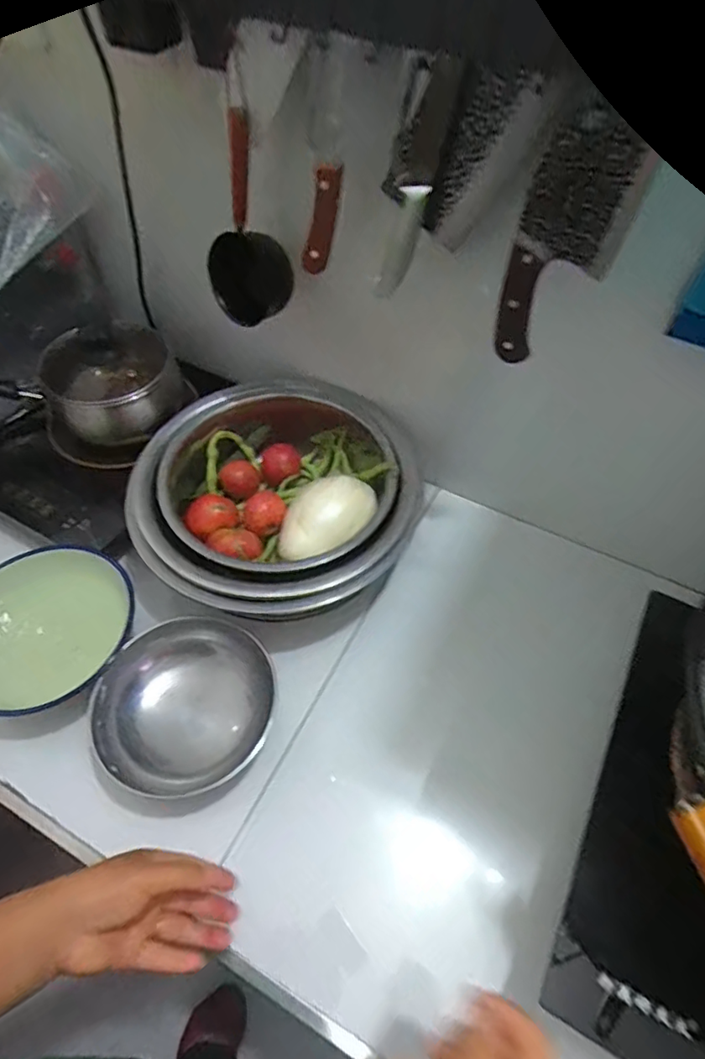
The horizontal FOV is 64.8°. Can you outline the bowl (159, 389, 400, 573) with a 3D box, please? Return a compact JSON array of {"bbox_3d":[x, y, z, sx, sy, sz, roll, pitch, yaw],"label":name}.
[{"bbox_3d":[-0.093,-0.051,0.715,0.268,0.101,0.283,1,54,-1],"label":"bowl"}]

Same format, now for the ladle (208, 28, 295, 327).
[{"bbox_3d":[-0.113,-0.318,0.559,0.071,0.222,0.065,-29,60,-21],"label":"ladle"}]

